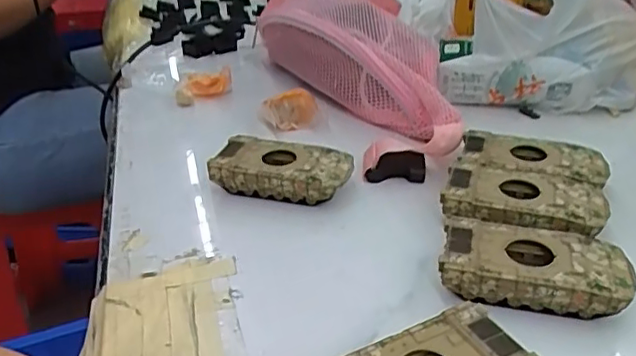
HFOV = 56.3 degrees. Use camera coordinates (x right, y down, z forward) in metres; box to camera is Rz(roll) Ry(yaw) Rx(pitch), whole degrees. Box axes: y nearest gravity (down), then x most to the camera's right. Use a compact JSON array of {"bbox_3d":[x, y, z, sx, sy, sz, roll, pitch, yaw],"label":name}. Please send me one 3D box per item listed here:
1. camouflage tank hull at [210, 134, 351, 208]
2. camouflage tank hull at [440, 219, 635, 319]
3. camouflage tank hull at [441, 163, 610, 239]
[{"bbox_3d":[-0.024,-0.003,0.426,0.093,0.029,0.045,7,32,17],"label":"camouflage tank hull"},{"bbox_3d":[0.118,0.050,0.326,0.095,0.026,0.049,4,31,12],"label":"camouflage tank hull"},{"bbox_3d":[0.130,0.018,0.377,0.096,0.025,0.059,6,32,14],"label":"camouflage tank hull"}]

